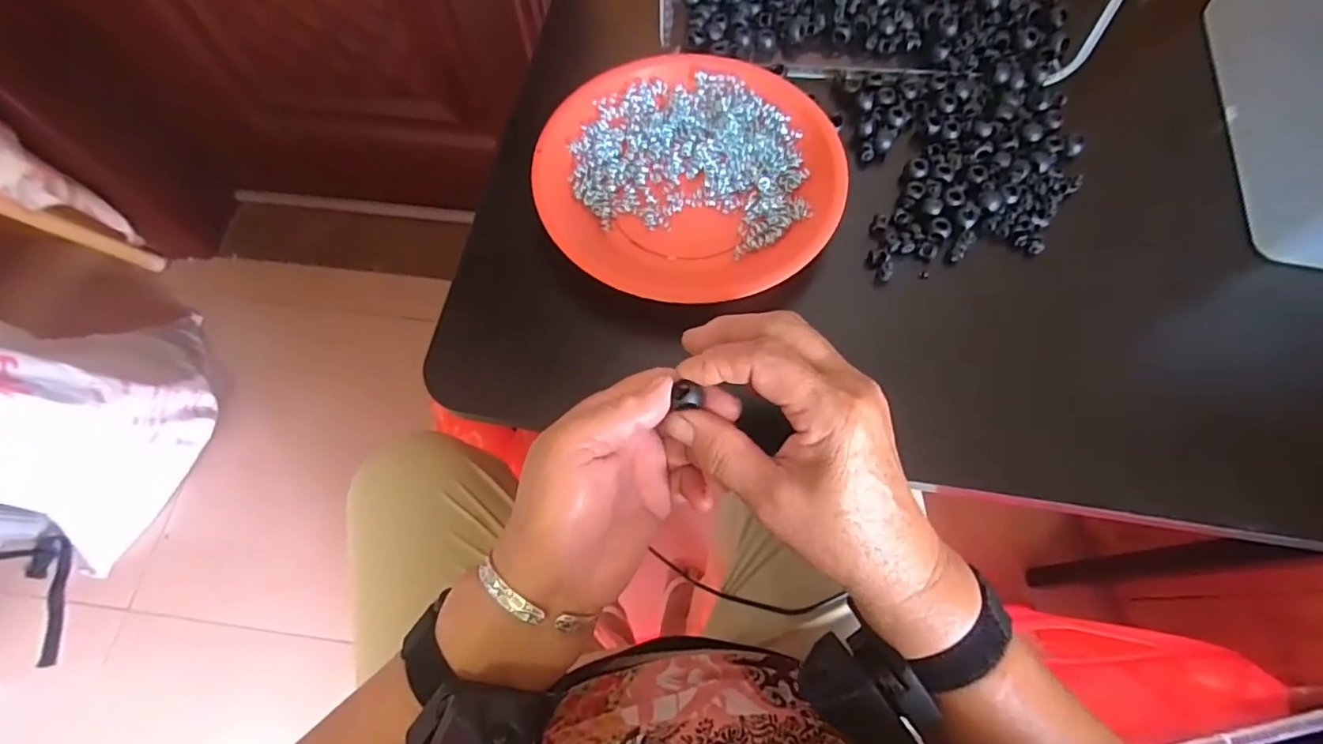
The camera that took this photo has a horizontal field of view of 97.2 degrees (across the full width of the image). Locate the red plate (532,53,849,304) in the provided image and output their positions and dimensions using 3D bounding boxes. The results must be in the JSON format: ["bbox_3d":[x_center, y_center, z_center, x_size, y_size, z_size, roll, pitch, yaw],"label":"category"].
[{"bbox_3d":[0.018,-0.129,0.383,0.190,0.026,0.182,0,67,0],"label":"red plate"}]

